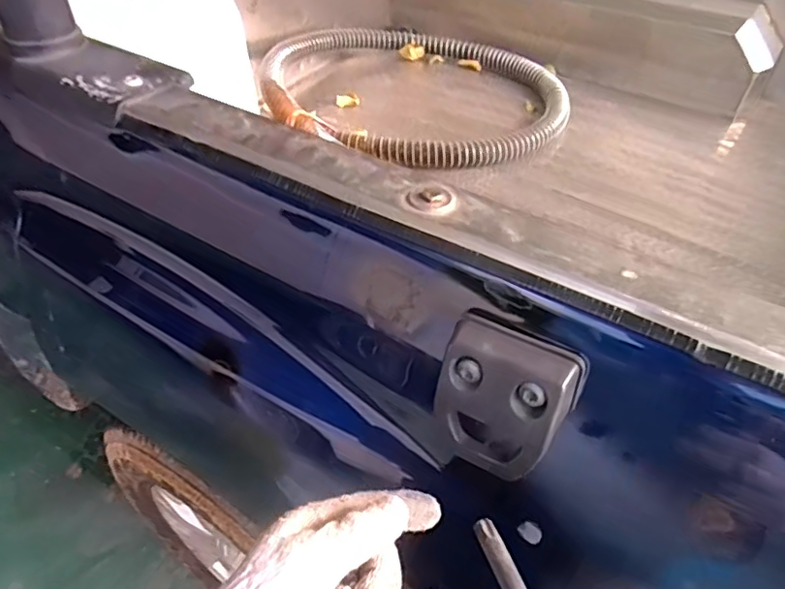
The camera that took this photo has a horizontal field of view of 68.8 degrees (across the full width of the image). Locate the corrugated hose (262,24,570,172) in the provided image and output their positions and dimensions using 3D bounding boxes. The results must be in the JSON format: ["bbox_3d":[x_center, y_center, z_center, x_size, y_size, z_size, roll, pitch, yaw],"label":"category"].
[{"bbox_3d":[0.038,-0.537,1.446,0.707,0.107,0.701,2,46,-2],"label":"corrugated hose"}]

